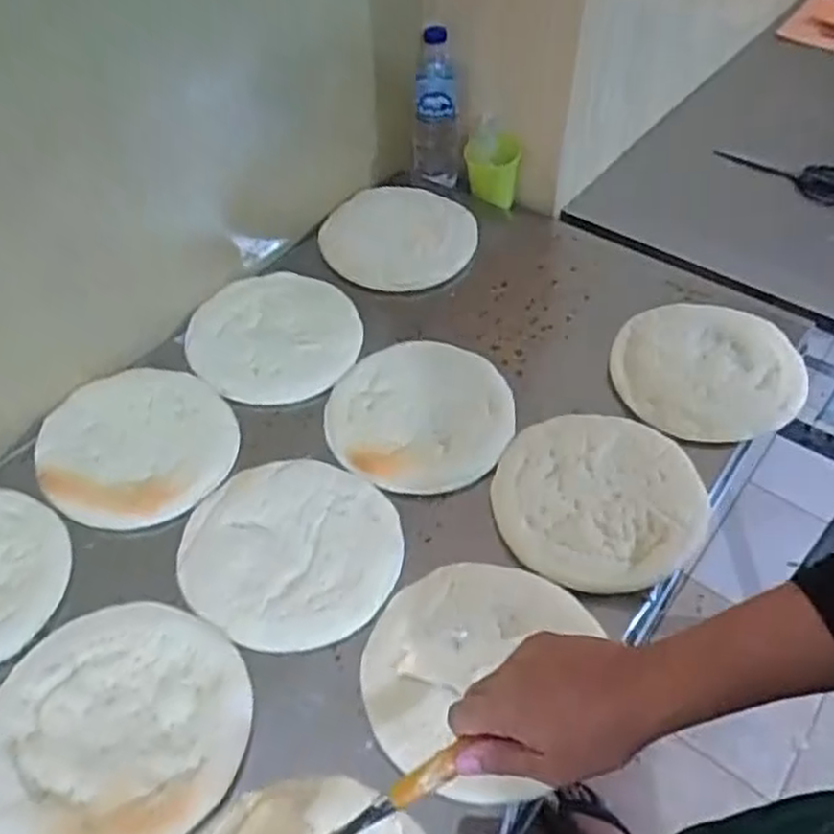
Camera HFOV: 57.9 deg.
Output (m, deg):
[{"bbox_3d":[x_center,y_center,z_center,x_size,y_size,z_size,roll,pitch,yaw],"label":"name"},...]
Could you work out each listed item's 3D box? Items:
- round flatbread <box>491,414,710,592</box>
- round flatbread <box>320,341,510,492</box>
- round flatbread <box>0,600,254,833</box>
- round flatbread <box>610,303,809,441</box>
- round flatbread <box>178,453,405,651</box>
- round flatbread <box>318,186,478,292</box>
[{"bbox_3d":[0.175,0.077,0.728,0.194,0.018,0.185,0,50,0],"label":"round flatbread"},{"bbox_3d":[0.003,-0.013,0.805,0.192,0.012,0.199,0,50,0],"label":"round flatbread"},{"bbox_3d":[-0.227,0.235,0.578,0.190,0.015,0.195,3,45,-3],"label":"round flatbread"},{"bbox_3d":[0.319,-0.059,0.834,0.194,0.020,0.195,7,49,9],"label":"round flatbread"},{"bbox_3d":[-0.115,0.119,0.697,0.190,0.017,0.190,0,50,0],"label":"round flatbread"},{"bbox_3d":[-0.023,-0.244,0.987,0.194,0.022,0.186,0,56,0],"label":"round flatbread"}]

